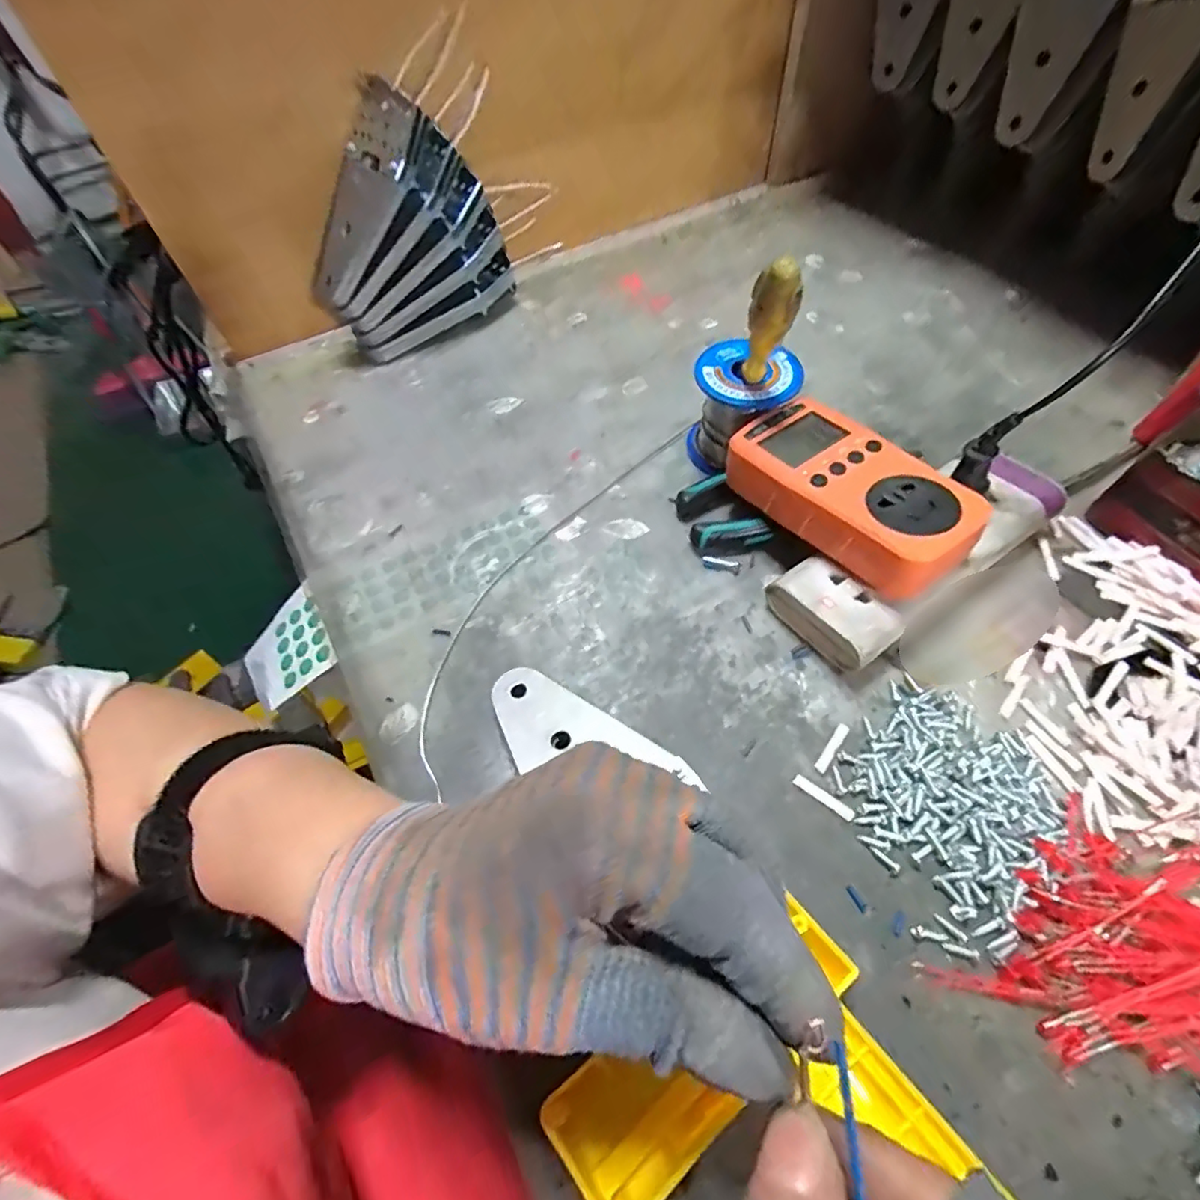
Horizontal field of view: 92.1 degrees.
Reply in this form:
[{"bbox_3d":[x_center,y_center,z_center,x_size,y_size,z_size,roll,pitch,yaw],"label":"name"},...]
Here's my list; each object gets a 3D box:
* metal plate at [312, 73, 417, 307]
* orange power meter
[{"bbox_3d":[-0.166,-0.276,0.402,0.062,0.015,0.138,37,110,24],"label":"metal plate"},{"bbox_3d":[0.133,-0.060,0.308,0.065,0.032,0.126,-34,61,-17],"label":"orange power meter"}]

